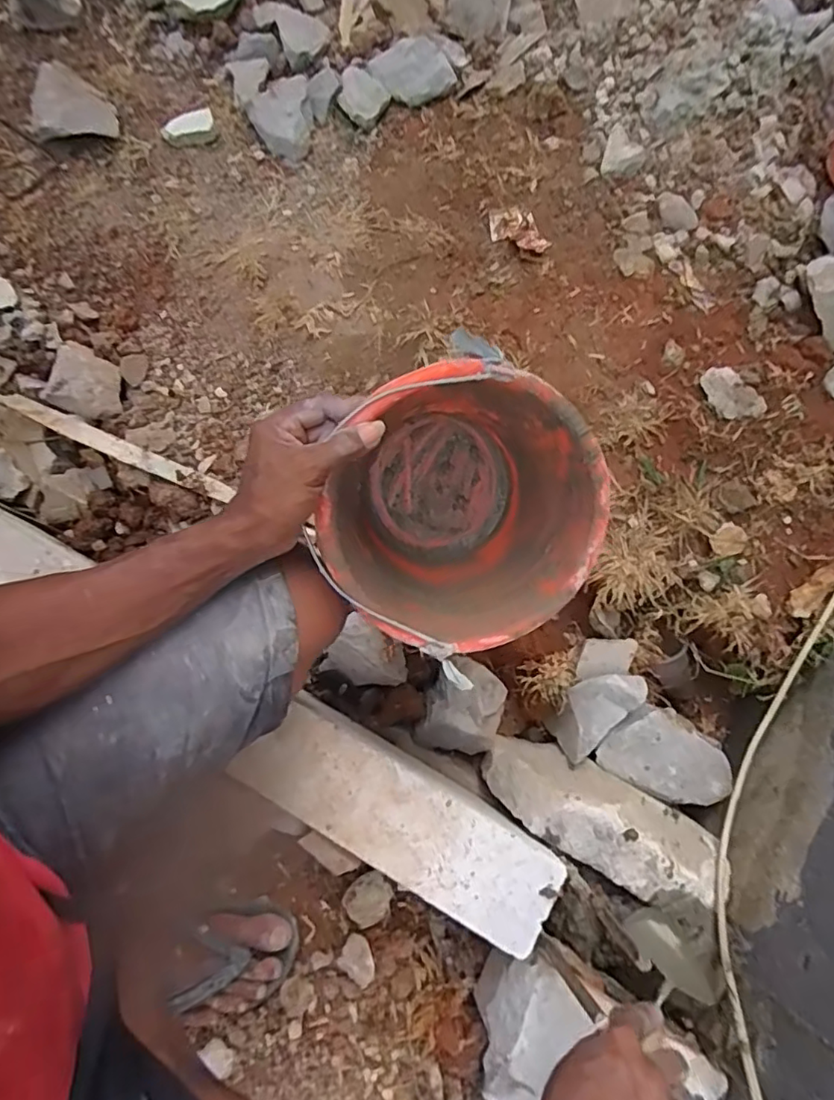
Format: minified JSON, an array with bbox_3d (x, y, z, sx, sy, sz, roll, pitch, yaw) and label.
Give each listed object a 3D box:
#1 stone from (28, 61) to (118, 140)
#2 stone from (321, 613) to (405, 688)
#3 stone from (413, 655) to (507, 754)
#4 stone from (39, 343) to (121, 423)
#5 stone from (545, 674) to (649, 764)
[{"bbox_3d":[-0.572,-0.728,0.955,0.127,0.033,0.180,-19,77,-7],"label":"stone"},{"bbox_3d":[-0.064,0.146,0.793,0.107,0.064,0.092,30,77,6],"label":"stone"},{"bbox_3d":[0.064,0.219,0.810,0.108,0.060,0.126,21,76,4],"label":"stone"},{"bbox_3d":[-0.484,-0.243,0.853,0.131,0.037,0.103,25,76,5],"label":"stone"},{"bbox_3d":[0.243,0.211,0.790,0.149,0.049,0.079,-39,80,-11],"label":"stone"}]

